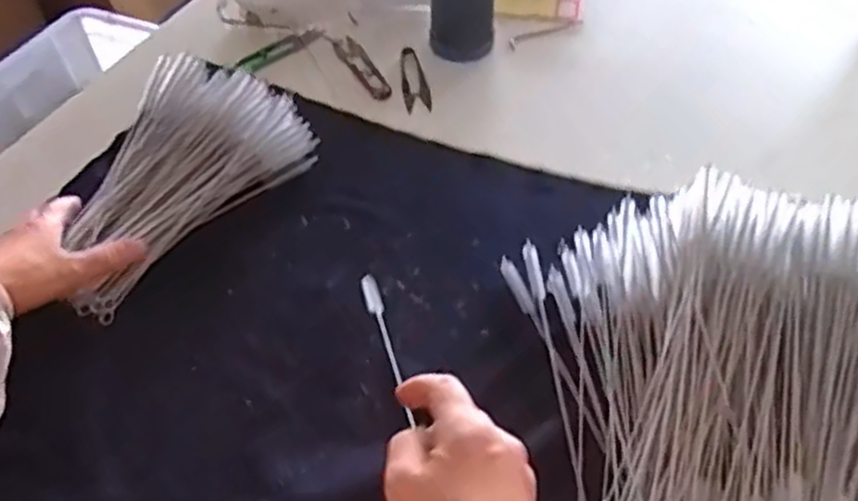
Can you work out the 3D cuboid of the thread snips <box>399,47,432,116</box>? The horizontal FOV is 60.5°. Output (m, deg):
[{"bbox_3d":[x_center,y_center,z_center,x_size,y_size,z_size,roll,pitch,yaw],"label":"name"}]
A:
[{"bbox_3d":[-0.017,-0.180,0.761,0.027,0.015,0.099,-9,50,-4],"label":"thread snips"}]

